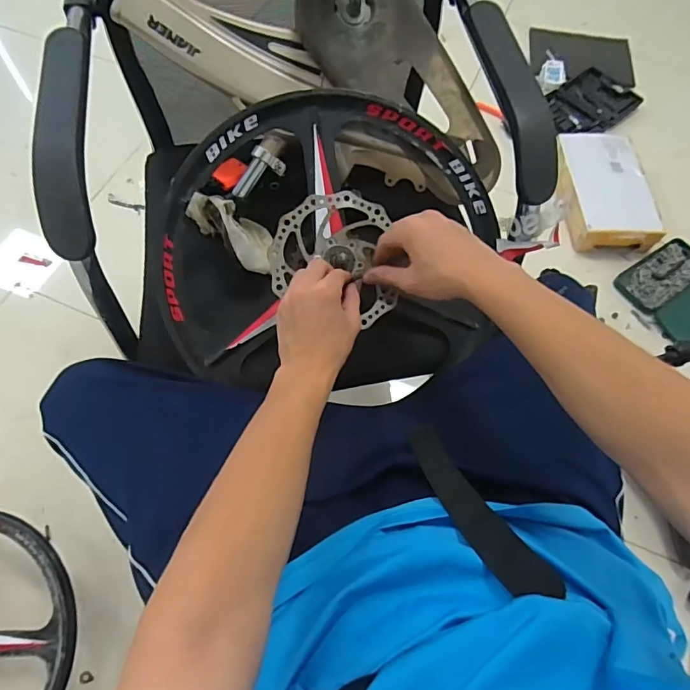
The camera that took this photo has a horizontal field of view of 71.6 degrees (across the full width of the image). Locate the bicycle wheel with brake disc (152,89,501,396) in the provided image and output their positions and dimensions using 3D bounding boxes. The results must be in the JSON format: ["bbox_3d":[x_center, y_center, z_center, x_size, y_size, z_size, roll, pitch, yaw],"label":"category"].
[{"bbox_3d":[-0.011,-0.127,0.569,0.393,0.078,0.344,0,91,-6],"label":"bicycle wheel with brake disc"}]

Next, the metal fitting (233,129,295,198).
[{"bbox_3d":[-0.108,-0.242,0.645,0.108,0.031,0.039,-46,72,7],"label":"metal fitting"}]

